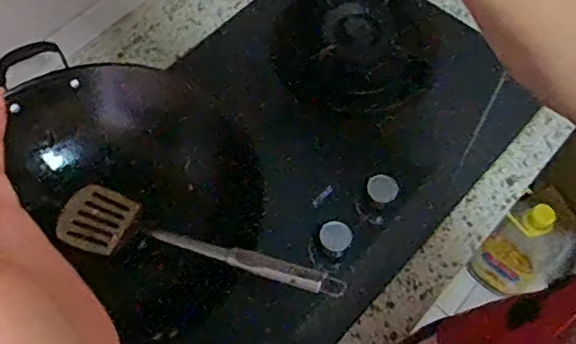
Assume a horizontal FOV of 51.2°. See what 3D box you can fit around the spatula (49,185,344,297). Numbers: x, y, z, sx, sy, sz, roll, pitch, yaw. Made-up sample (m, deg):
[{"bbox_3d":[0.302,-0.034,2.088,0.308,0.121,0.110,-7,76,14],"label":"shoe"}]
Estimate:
[{"bbox_3d":[-0.110,0.076,0.624,0.363,0.039,0.073,11,59,37],"label":"spatula"}]

